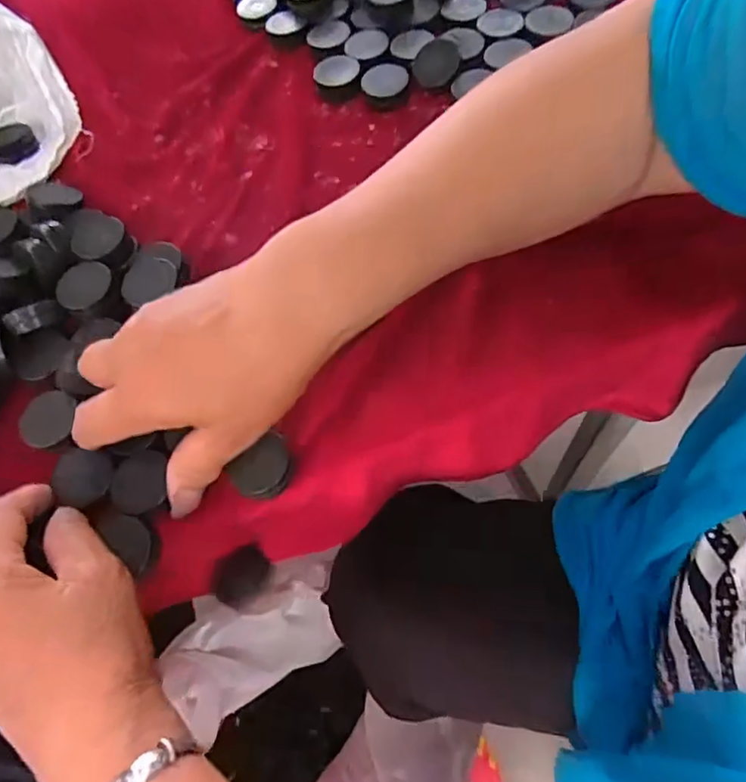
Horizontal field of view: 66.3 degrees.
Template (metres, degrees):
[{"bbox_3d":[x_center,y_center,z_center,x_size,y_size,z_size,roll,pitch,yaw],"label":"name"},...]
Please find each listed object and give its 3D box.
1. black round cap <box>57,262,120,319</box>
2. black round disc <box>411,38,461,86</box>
[{"bbox_3d":[-0.164,-0.058,0.333,0.032,0.013,0.033,-4,63,7],"label":"black round cap"},{"bbox_3d":[0.043,-0.224,0.389,0.032,0.004,0.033,-3,79,15],"label":"black round disc"}]

